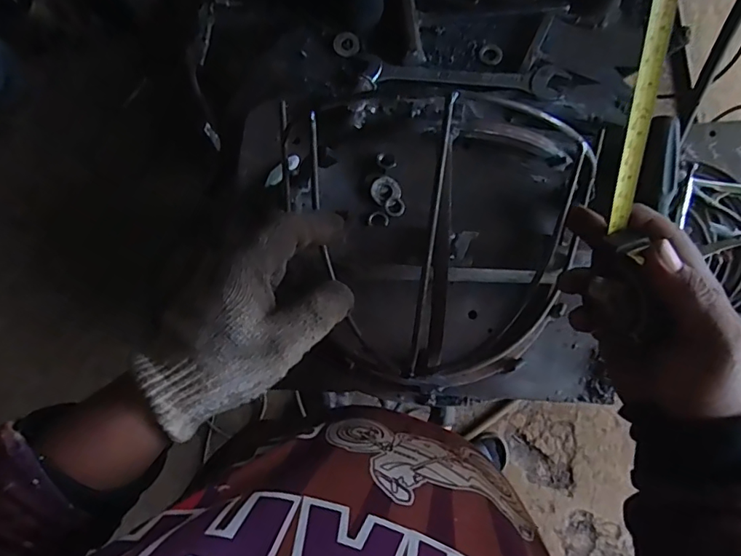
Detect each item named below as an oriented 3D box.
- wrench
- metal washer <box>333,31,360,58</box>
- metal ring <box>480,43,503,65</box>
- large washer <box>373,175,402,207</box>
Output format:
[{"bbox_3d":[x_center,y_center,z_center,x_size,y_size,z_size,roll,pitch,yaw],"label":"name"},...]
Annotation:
[{"bbox_3d":[0.093,-0.200,0.513,0.197,0.020,0.036,7,80,2],"label":"wrench"},{"bbox_3d":[-0.025,-0.245,0.534,0.027,0.004,0.029,0,80,0],"label":"metal washer"},{"bbox_3d":[0.125,-0.232,0.531,0.024,0.004,0.024,0,80,0],"label":"metal ring"},{"bbox_3d":[0.014,-0.082,0.473,0.025,0.004,0.026,0,80,0],"label":"large washer"}]

